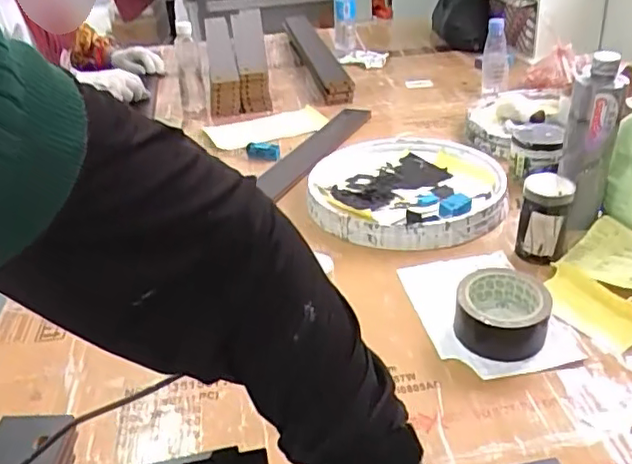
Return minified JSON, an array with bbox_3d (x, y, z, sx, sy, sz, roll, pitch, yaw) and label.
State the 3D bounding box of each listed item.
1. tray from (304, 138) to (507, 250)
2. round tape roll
[{"bbox_3d":[0.125,-0.065,0.876,0.265,0.054,0.245,-3,31,2],"label":"tray"},{"bbox_3d":[0.200,0.091,0.650,0.094,0.063,0.079,9,33,22],"label":"round tape roll"}]

